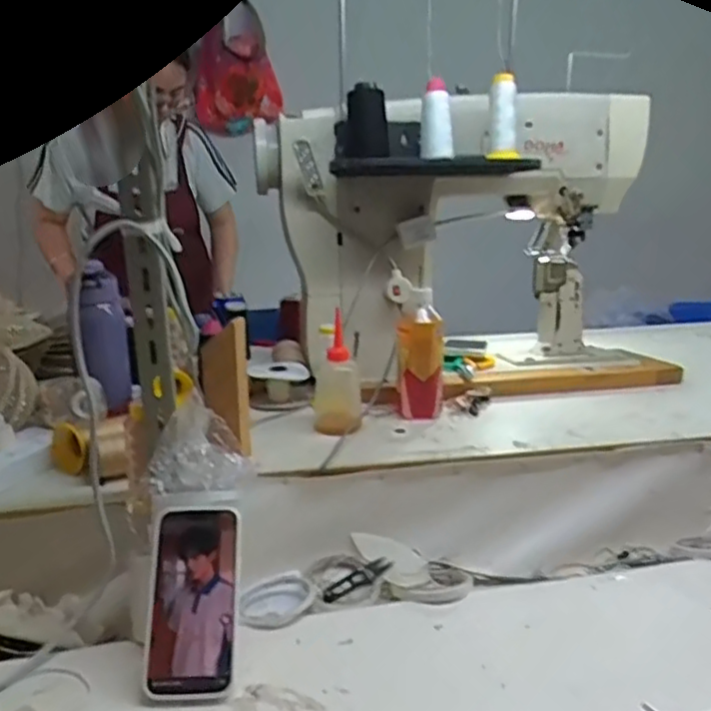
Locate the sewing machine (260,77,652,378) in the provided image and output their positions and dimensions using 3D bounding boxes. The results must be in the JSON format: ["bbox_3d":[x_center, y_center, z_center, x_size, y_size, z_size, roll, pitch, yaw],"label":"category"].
[{"bbox_3d":[0.155,-0.193,1.053,0.546,0.386,0.227,-8,20,-22],"label":"sewing machine"}]

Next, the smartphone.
[{"bbox_3d":[-0.149,0.225,0.632,0.080,0.170,0.015,-1,-23,-2],"label":"smartphone"}]

